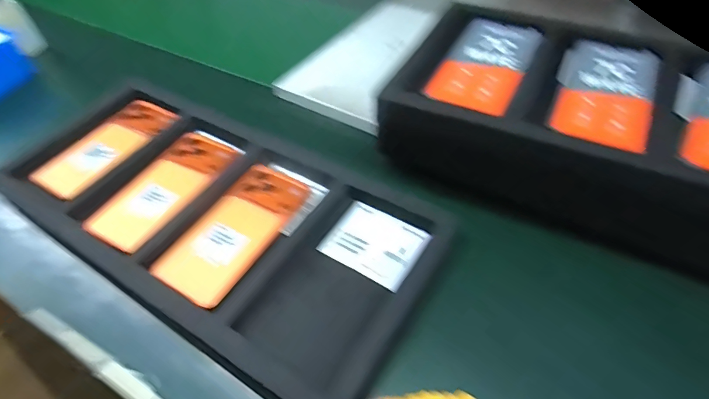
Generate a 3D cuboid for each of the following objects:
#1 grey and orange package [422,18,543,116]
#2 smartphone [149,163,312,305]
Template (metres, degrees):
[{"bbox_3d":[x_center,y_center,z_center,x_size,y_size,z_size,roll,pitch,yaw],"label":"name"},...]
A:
[{"bbox_3d":[0.139,-0.143,0.458,0.079,0.010,0.159,22,52,20],"label":"grey and orange package"},{"bbox_3d":[-0.119,0.028,0.441,0.079,0.014,0.159,25,53,22],"label":"smartphone"}]

